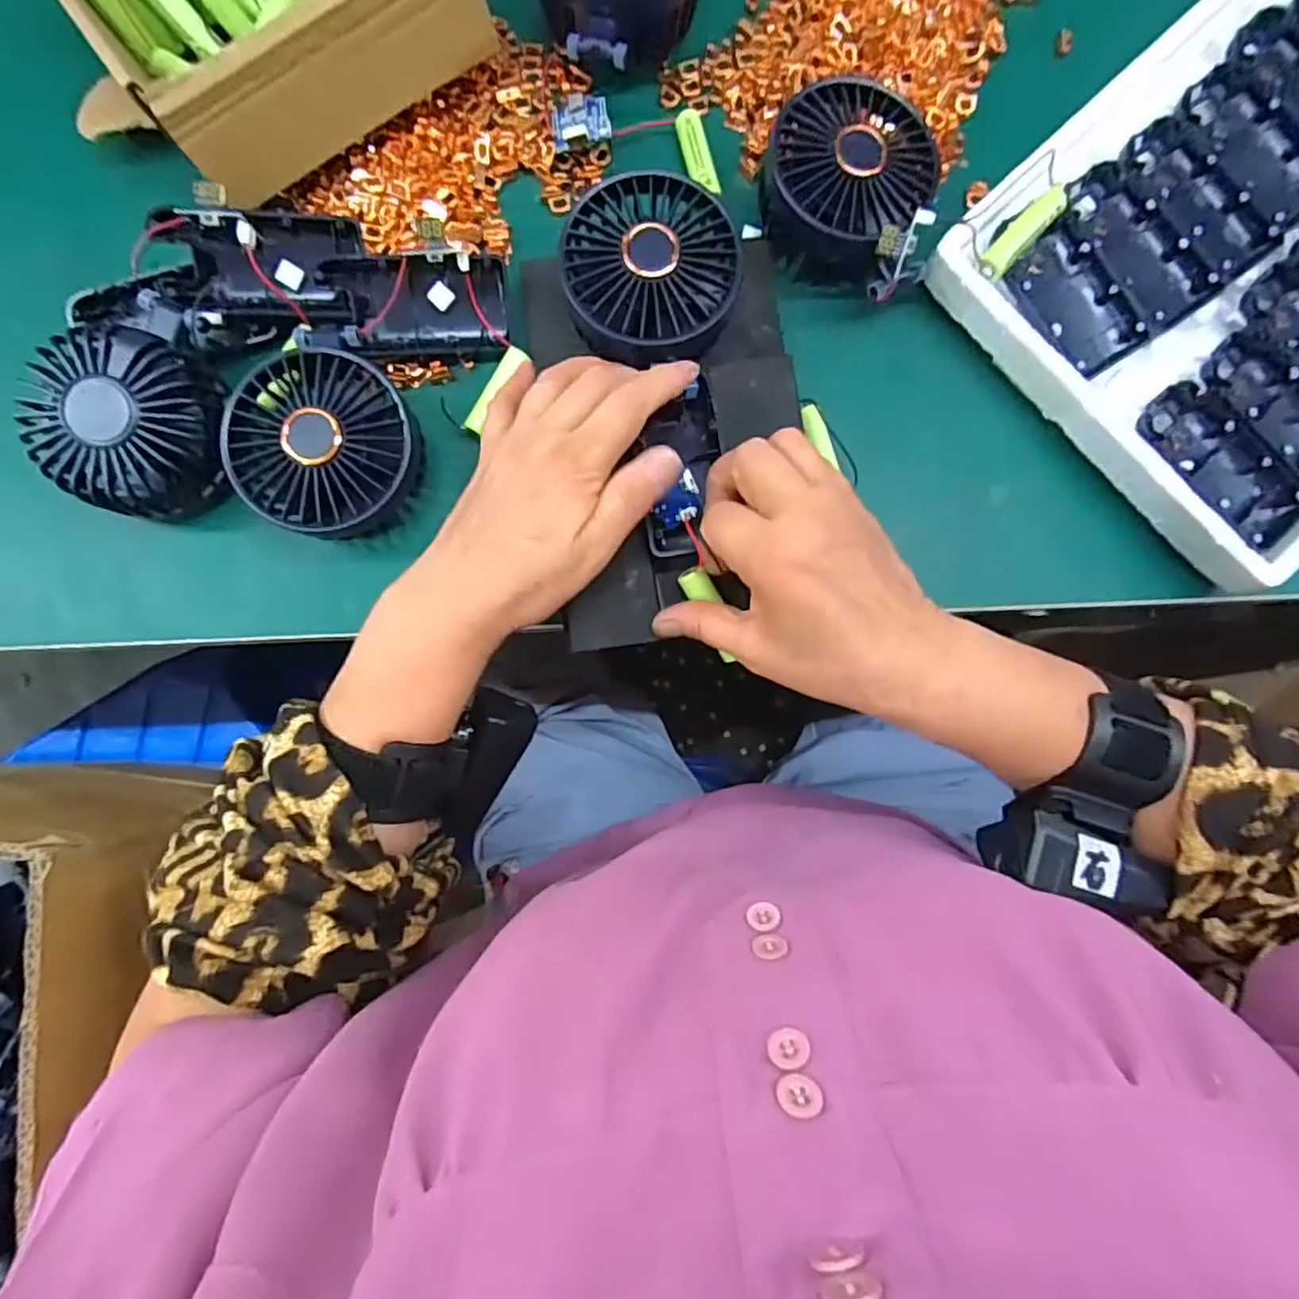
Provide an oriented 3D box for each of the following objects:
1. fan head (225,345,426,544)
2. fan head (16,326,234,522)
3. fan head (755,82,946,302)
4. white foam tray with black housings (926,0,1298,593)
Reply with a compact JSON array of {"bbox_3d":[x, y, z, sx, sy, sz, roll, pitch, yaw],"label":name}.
[{"bbox_3d":[-0.157,-0.098,0.313,0.084,0.039,0.081,0,84,-2],"label":"fan head"},{"bbox_3d":[-0.247,-0.106,0.309,0.077,0.054,0.074,0,84,-2],"label":"fan head"},{"bbox_3d":[0.105,-0.240,0.333,0.091,0.050,0.086,0,84,-2],"label":"fan head"},{"bbox_3d":[0.362,-0.239,0.347,0.354,0.035,0.242,-43,87,-5],"label":"white foam tray with black housings"}]

